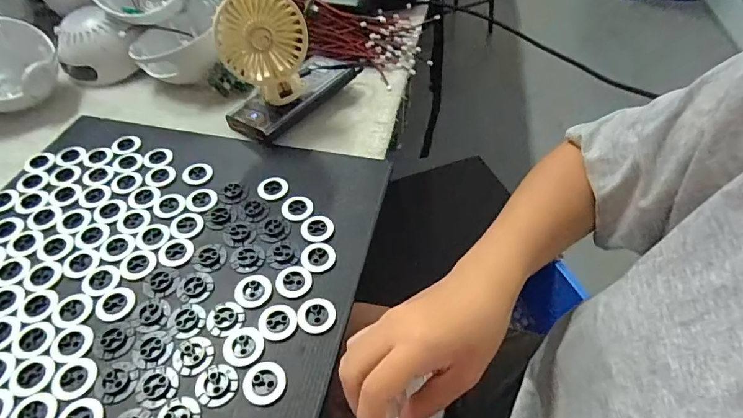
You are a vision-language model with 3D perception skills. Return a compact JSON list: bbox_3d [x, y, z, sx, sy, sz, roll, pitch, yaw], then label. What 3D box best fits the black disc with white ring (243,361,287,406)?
[{"bbox_3d":[-0.073,0.117,0.303,0.028,0.004,0.029,-1,49,1],"label":"black disc with white ring"}]

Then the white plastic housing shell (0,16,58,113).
[{"bbox_3d":[-0.432,-0.167,0.512,0.115,0.084,0.100,-18,51,-17],"label":"white plastic housing shell"}]

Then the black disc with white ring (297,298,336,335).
[{"bbox_3d":[-0.041,0.080,0.336,0.028,0.004,0.028,-1,49,1],"label":"black disc with white ring"}]

